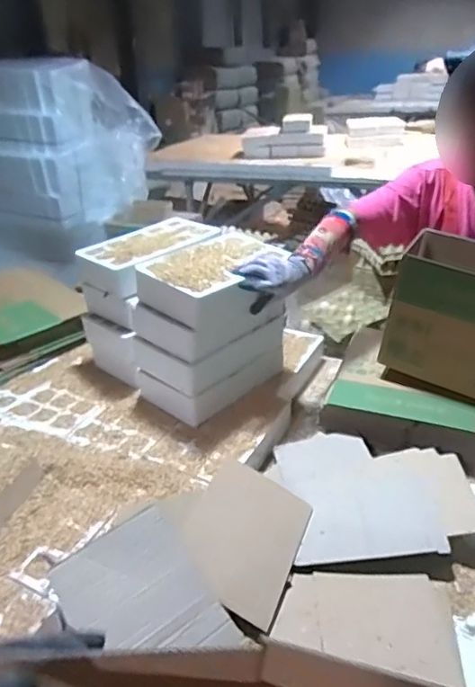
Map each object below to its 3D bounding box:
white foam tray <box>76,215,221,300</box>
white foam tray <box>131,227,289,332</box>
[{"bbox_3d":[-0.192,-0.214,1.282,0.224,0.069,0.334,17,35,32],"label":"white foam tray"},{"bbox_3d":[-0.046,-0.146,1.148,0.190,0.077,0.302,20,36,36],"label":"white foam tray"}]

